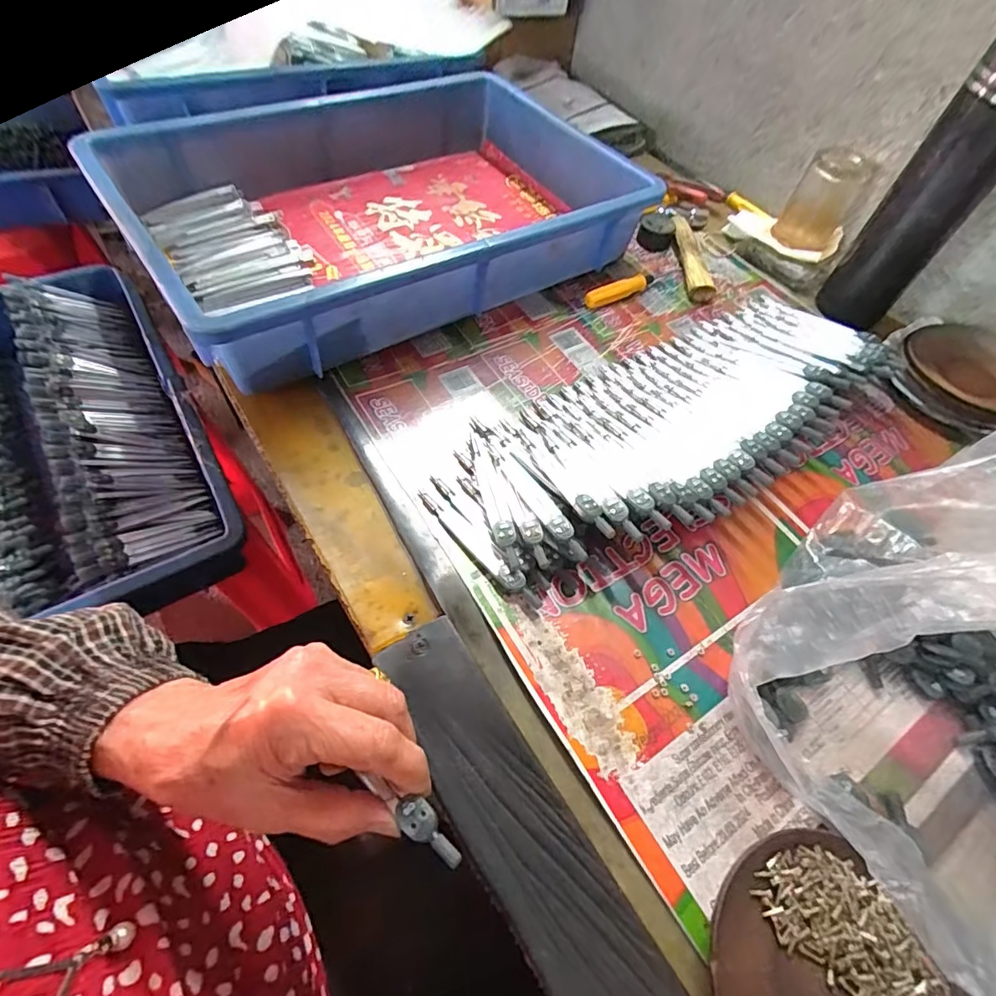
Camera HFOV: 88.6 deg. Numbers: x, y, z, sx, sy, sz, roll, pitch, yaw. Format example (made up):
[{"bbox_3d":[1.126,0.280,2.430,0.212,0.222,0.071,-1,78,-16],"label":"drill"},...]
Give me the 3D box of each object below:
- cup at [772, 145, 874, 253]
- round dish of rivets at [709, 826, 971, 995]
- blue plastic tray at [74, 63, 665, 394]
[{"bbox_3d":[0.337,-0.307,0.532,0.061,0.085,0.061,3,56,-5],"label":"cup"},{"bbox_3d":[0.145,0.214,0.221,0.097,0.015,0.106,1,56,-2],"label":"round dish of rivets"},{"bbox_3d":[-0.103,-0.277,0.478,0.420,0.102,0.315,-29,65,-23],"label":"blue plastic tray"}]

